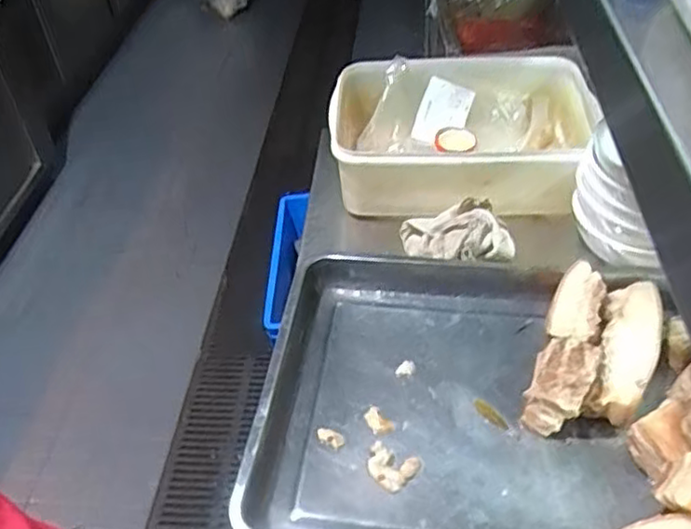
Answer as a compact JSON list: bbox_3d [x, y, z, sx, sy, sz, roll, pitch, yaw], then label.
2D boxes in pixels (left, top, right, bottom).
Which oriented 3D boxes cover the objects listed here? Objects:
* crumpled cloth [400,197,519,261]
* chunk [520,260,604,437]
[{"bbox_3d":[0.154,-0.046,0.936,0.147,0.043,0.106,-5,42,0],"label":"crumpled cloth"},{"bbox_3d":[0.253,0.096,0.769,0.066,0.085,0.190,14,46,20],"label":"chunk"}]

